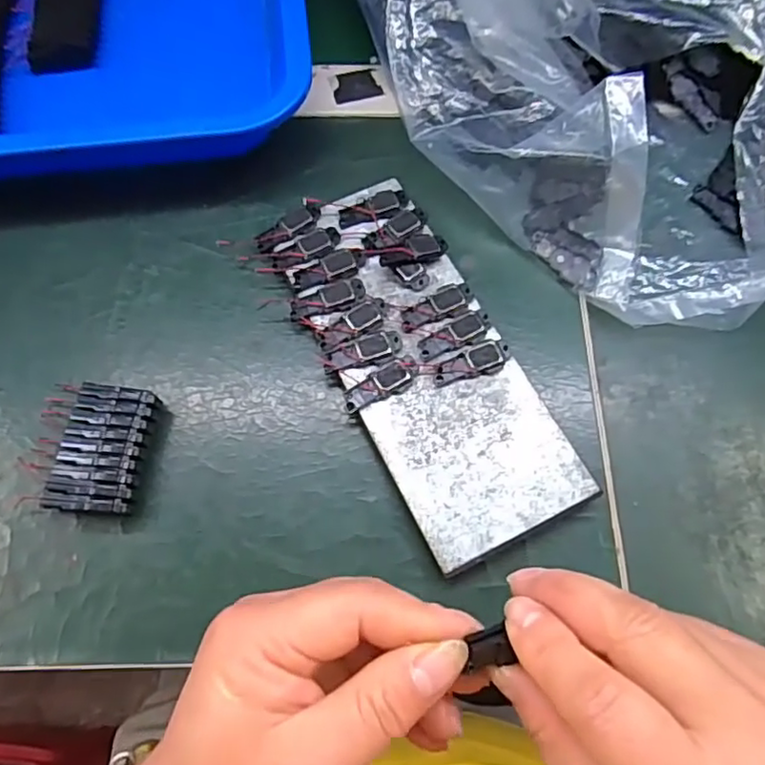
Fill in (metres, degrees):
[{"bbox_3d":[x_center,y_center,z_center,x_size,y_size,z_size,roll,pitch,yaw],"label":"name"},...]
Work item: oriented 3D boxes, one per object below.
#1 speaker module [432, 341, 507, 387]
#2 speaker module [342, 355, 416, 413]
[{"bbox_3d":[0.043,-0.010,0.296,0.038,0.004,0.015,-16,71,-6],"label":"speaker module"},{"bbox_3d":[0.000,0.001,0.292,0.039,0.004,0.014,-33,73,-11],"label":"speaker module"}]

